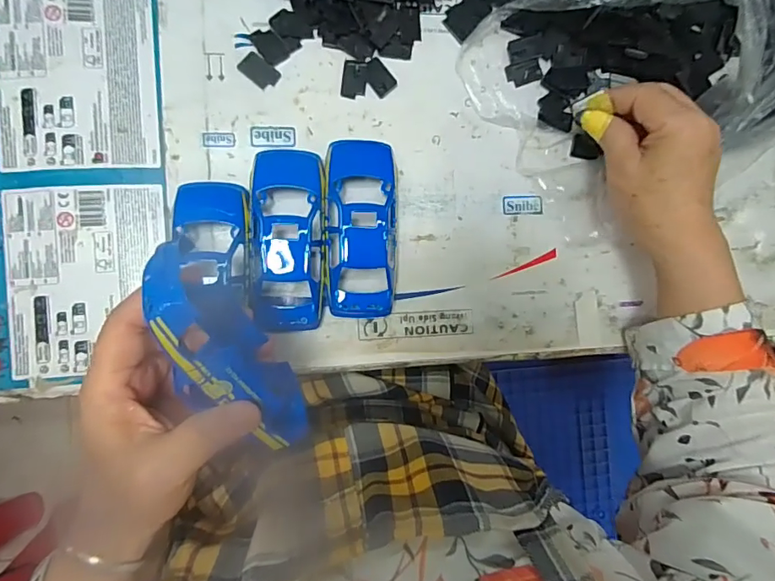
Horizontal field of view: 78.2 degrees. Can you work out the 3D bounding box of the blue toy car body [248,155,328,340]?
[{"bbox_3d":[-0.071,-0.036,0.341,0.052,0.040,0.128,-1,91,-7],"label":"blue toy car body"}]

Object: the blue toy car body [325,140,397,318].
[{"bbox_3d":[-0.018,-0.045,0.349,0.053,0.040,0.128,0,91,-7],"label":"blue toy car body"}]

